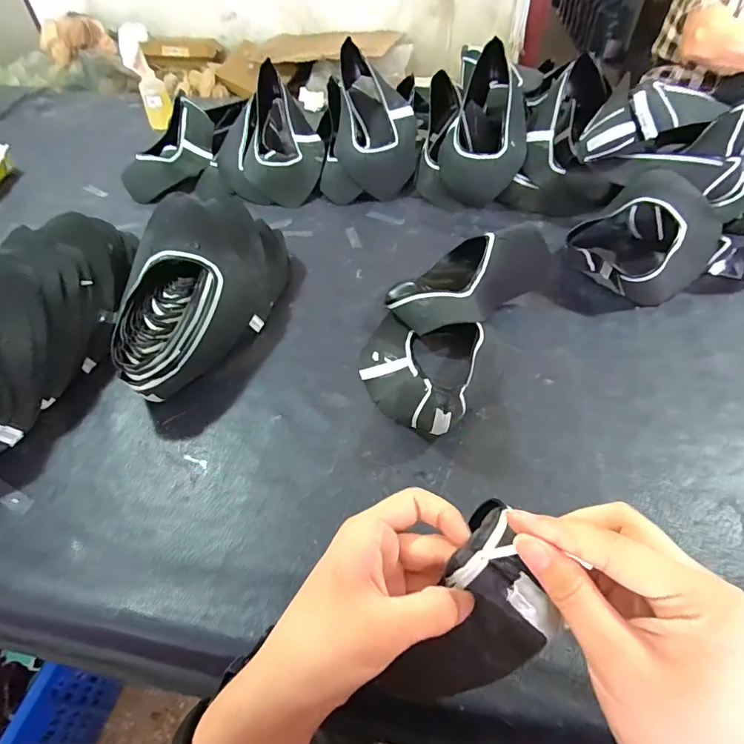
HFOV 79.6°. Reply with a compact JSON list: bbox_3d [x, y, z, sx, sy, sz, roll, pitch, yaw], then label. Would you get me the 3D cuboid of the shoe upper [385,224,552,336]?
[{"bbox_3d":[0.115,-0.129,0.581,0.196,0.084,0.132,-30,53,-22],"label":"shoe upper"}]

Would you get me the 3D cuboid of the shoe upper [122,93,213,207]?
[{"bbox_3d":[-0.389,-0.434,0.880,0.105,0.072,0.242,13,64,16],"label":"shoe upper"}]

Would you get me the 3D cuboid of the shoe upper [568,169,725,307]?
[{"bbox_3d":[0.382,-0.192,0.624,0.169,0.092,0.214,23,53,23],"label":"shoe upper"}]

